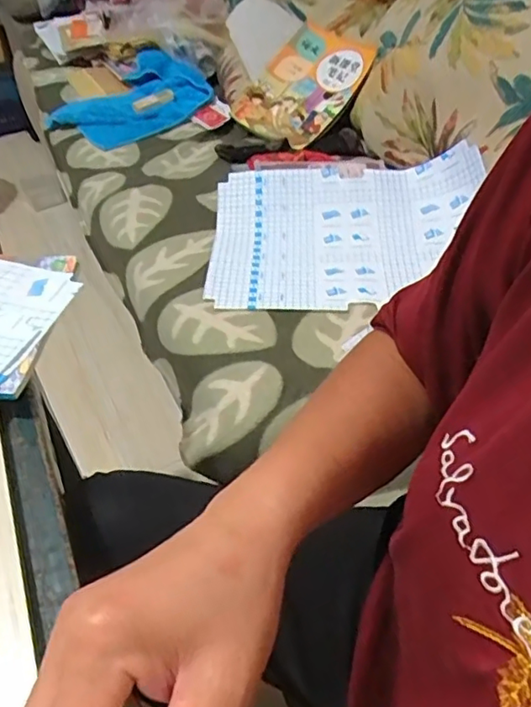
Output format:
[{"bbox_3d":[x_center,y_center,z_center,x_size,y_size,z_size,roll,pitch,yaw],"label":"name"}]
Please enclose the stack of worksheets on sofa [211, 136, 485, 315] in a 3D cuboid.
[{"bbox_3d":[0.113,-0.192,0.821,0.389,0.114,0.289,0,47,-2],"label":"stack of worksheets on sofa"}]

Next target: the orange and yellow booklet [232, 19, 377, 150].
[{"bbox_3d":[0.084,-0.529,1.107,0.196,0.044,0.272,41,86,22],"label":"orange and yellow booklet"}]

